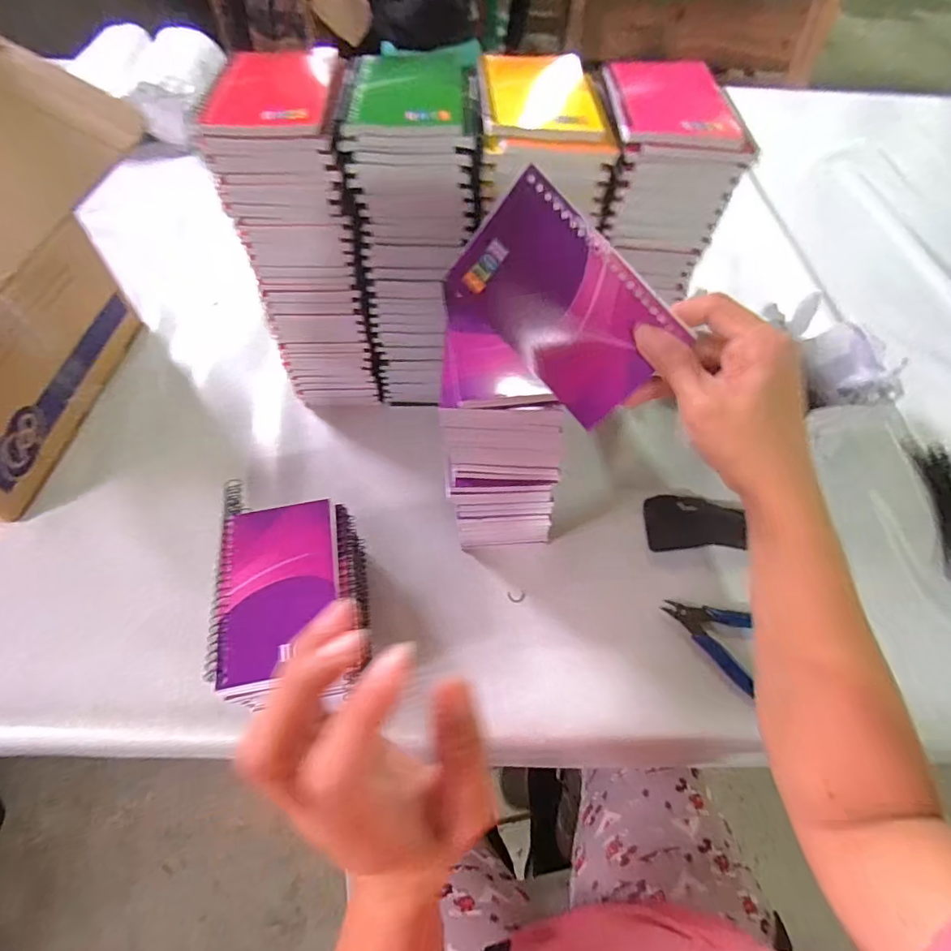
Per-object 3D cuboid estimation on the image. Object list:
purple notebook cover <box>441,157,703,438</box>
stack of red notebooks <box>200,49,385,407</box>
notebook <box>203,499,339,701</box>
[{"bbox_3d":[0.049,-0.097,0.294,0.128,0.084,0.011,47,36,-1],"label":"purple notebook cover"},{"bbox_3d":[-0.148,-0.199,0.471,0.098,0.299,0.123,-3,58,-3],"label":"stack of red notebooks"},{"bbox_3d":[-0.143,0.081,0.364,0.084,0.015,0.137,-9,58,-7],"label":"notebook"}]

